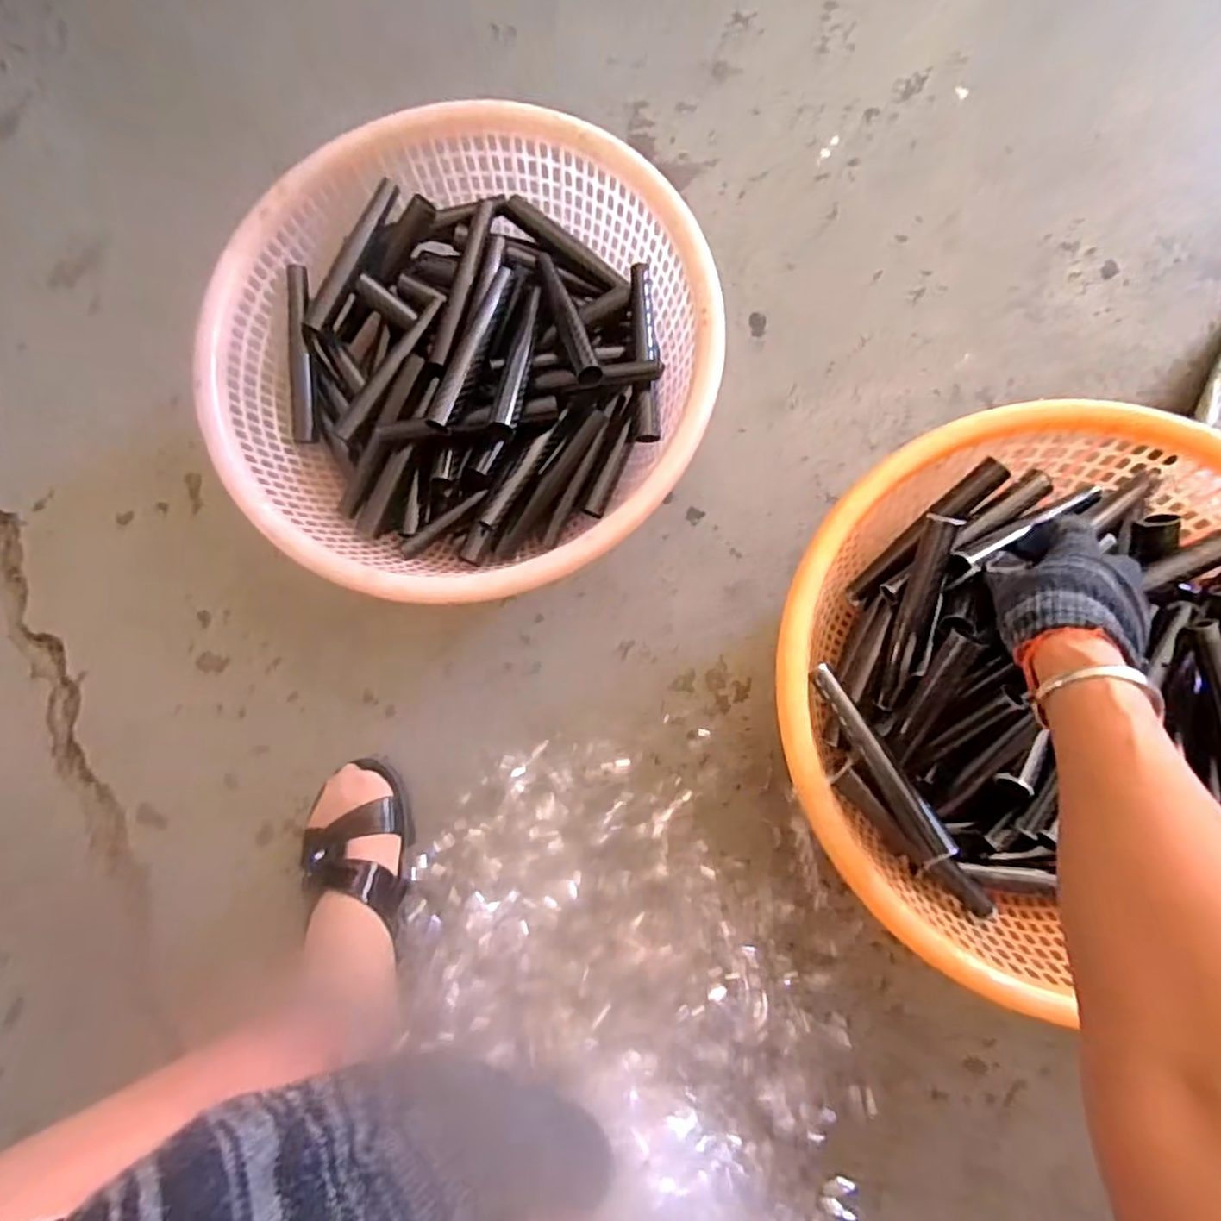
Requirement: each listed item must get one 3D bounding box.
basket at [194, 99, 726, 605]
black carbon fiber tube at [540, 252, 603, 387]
[{"bbox_3d":[-0.116,-0.204,0.584,0.387,0.130,0.381,-1,82,4],"label":"basket"},{"bbox_3d":[-0.035,-0.244,0.564,0.020,0.013,0.143,-19,65,1],"label":"black carbon fiber tube"}]

